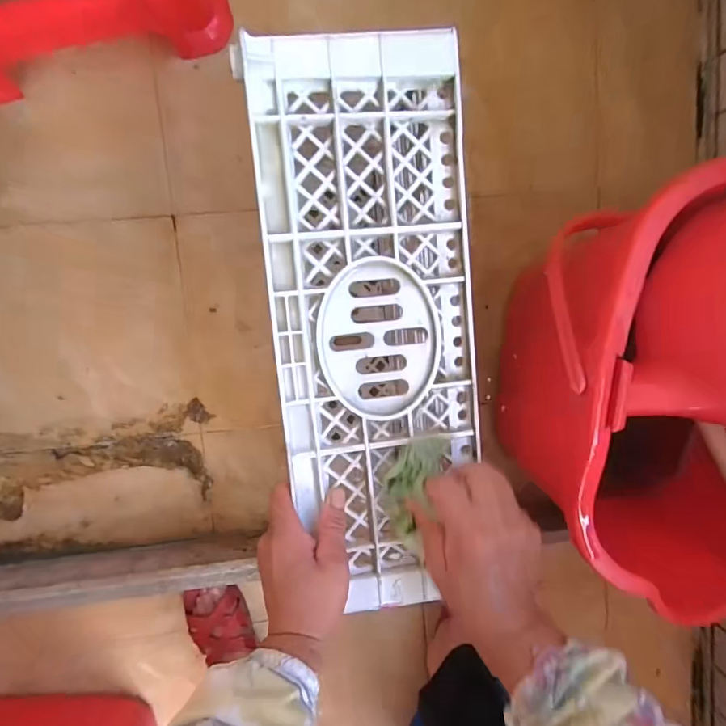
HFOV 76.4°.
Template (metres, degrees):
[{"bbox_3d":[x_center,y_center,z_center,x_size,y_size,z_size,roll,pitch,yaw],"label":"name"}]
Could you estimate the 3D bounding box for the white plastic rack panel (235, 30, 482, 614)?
[{"bbox_3d":[0.009,-0.021,0.358,0.154,0.020,0.421,-4,97,-5],"label":"white plastic rack panel"}]

